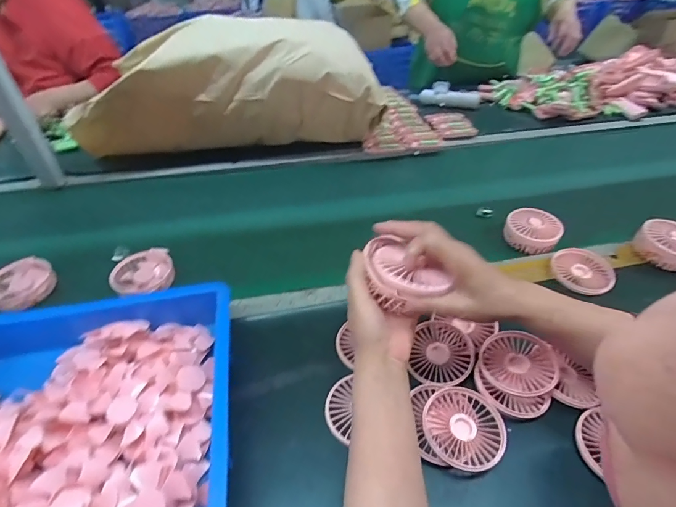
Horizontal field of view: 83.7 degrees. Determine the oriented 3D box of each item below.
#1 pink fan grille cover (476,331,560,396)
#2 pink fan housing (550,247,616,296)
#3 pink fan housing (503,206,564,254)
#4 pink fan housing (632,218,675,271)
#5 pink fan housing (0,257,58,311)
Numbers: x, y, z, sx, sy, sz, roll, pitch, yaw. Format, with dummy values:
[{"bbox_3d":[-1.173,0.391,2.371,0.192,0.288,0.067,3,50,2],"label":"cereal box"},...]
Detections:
[{"bbox_3d":[0.223,0.137,0.471,0.086,0.026,0.086,-6,41,-5],"label":"pink fan grille cover"},{"bbox_3d":[0.386,0.025,0.596,0.087,0.017,0.086,32,51,32],"label":"pink fan housing"},{"bbox_3d":[0.339,-0.043,0.658,0.076,0.042,0.091,-32,50,-30],"label":"pink fan housing"},{"bbox_3d":[0.533,-0.015,0.609,0.088,0.050,0.076,30,50,31],"label":"pink fan housing"},{"bbox_3d":[-0.506,0.051,0.606,0.092,0.040,0.091,-1,41,1],"label":"pink fan housing"}]

